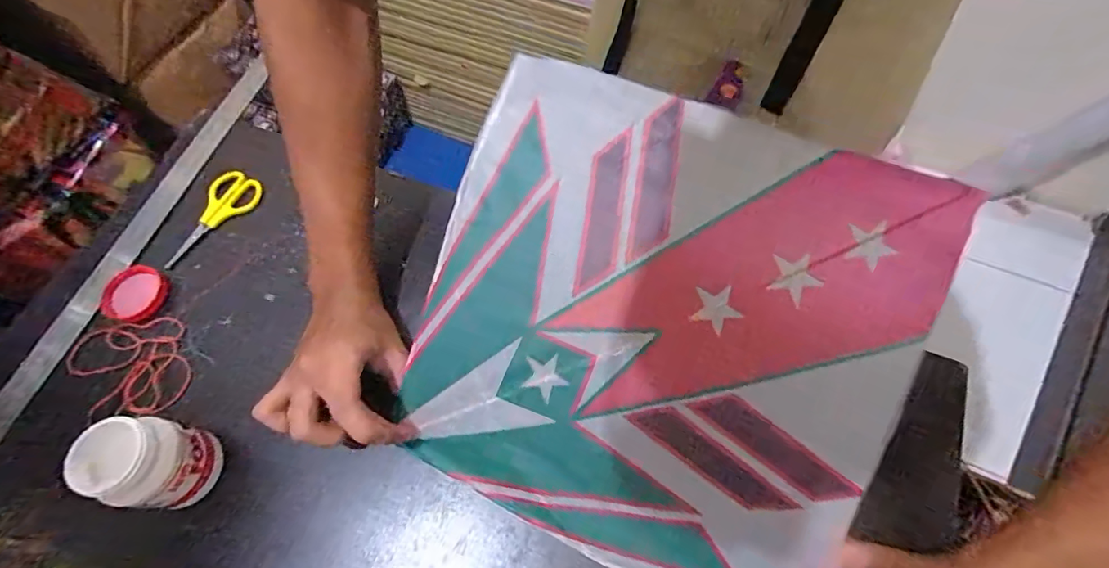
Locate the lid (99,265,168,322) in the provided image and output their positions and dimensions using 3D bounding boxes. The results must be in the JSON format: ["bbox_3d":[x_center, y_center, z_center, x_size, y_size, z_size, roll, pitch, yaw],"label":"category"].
[{"bbox_3d":[-0.387,0.008,0.468,0.052,0.011,0.053,-1,65,2],"label":"lid"}]

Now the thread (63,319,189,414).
[{"bbox_3d":[-0.374,0.071,0.439,0.111,0.014,0.085,-6,65,0],"label":"thread"}]

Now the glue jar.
[{"bbox_3d":[-0.289,0.131,0.369,0.053,0.082,0.055,-1,65,2],"label":"glue jar"}]

